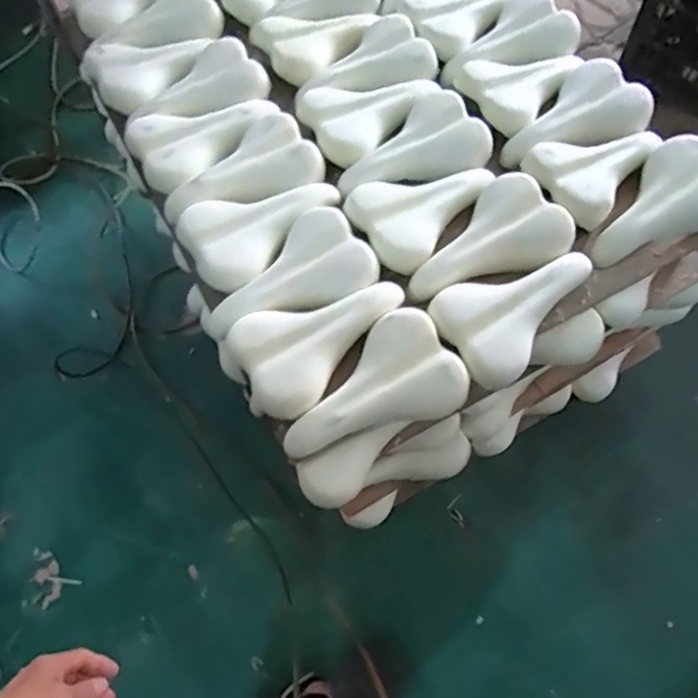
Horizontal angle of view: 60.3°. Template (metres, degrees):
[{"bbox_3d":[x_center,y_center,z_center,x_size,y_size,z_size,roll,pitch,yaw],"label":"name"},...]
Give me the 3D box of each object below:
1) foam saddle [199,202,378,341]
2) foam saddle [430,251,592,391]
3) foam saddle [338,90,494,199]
[{"bbox_3d":[-0.093,-0.101,0.870,0.252,0.048,0.155,-28,66,-14],"label":"foam saddle"},{"bbox_3d":[0.247,-0.068,0.872,0.255,0.048,0.158,-35,68,-14],"label":"foam saddle"},{"bbox_3d":[0.101,-0.321,0.980,0.255,0.044,0.150,-32,67,-15],"label":"foam saddle"}]

